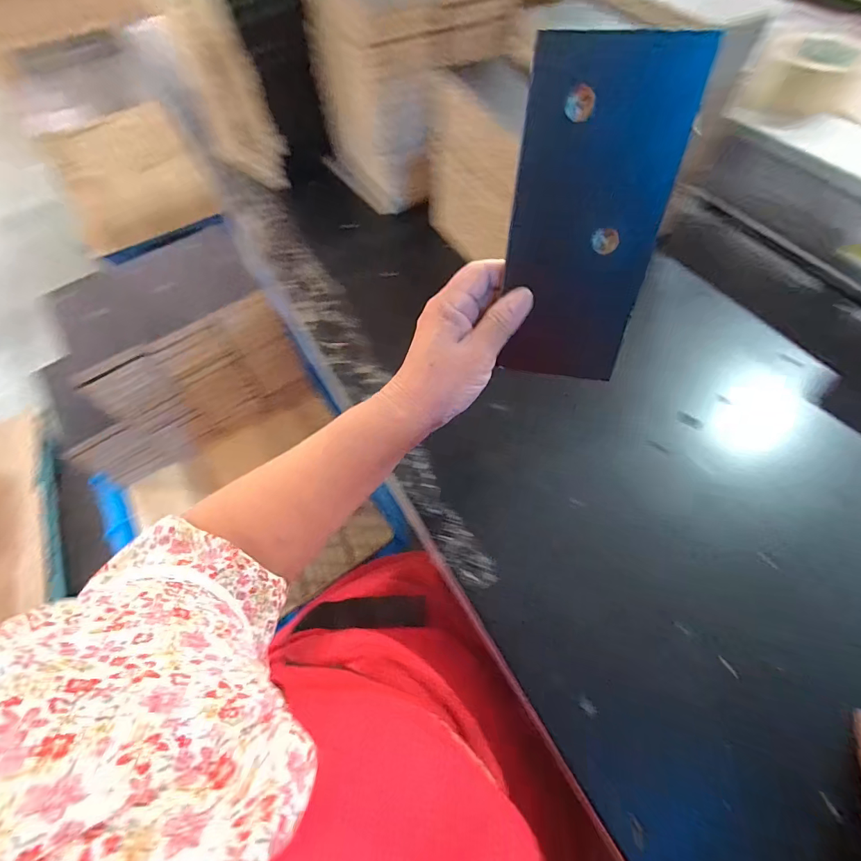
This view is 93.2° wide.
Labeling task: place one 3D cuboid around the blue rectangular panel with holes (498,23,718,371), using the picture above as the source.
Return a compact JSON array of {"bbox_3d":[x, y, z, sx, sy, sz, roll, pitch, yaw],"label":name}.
[{"bbox_3d":[0.095,-0.123,0.255,0.087,0.183,0.010,8,32,8],"label":"blue rectangular panel with holes"}]

